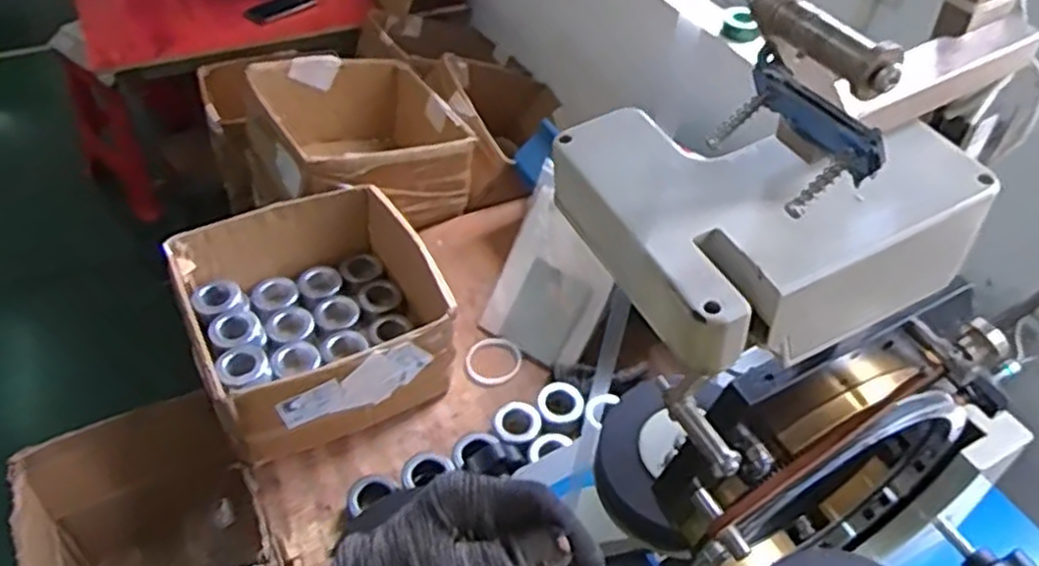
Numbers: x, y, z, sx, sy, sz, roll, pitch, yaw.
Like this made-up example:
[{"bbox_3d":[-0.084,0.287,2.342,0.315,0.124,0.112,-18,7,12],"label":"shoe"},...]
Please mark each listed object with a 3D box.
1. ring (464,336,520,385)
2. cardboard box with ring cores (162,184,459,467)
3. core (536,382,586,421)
[{"bbox_3d":[-0.041,0.122,1.196,0.085,0.007,0.082,-1,59,2],"label":"ring"},{"bbox_3d":[-0.297,0.049,1.132,0.341,0.164,0.329,-20,51,-22],"label":"cardboard box with ring cores"},{"bbox_3d":[0.061,0.175,1.129,0.066,0.020,0.075,0,46,-4],"label":"core"}]

